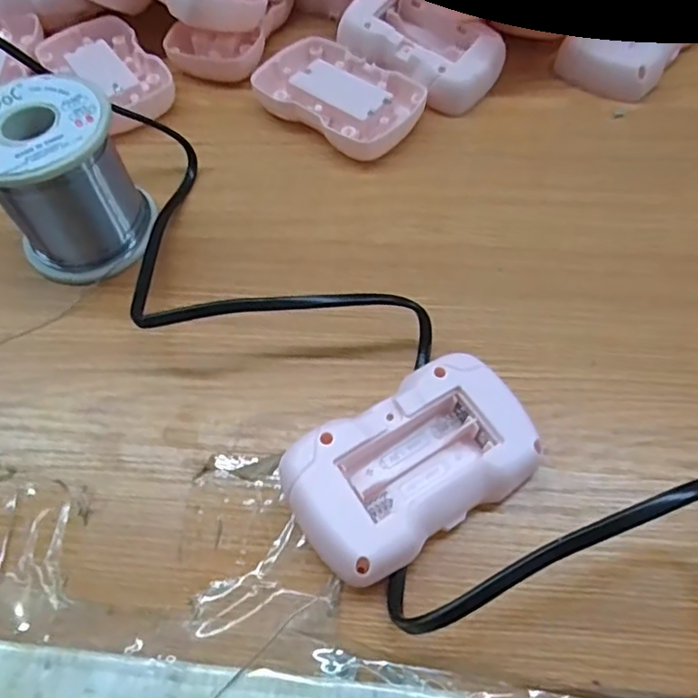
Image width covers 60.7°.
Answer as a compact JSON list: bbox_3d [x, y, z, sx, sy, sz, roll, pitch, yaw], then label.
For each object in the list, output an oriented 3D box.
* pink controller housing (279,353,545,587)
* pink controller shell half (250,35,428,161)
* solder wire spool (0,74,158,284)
[{"bbox_3d":[0.022,0.040,0.206,0.084,0.025,0.049,-31,63,-14],"label":"pink controller housing"},{"bbox_3d":[-0.006,-0.133,0.318,0.088,0.015,0.057,37,68,22],"label":"pink controller shell half"},{"bbox_3d":[-0.126,-0.073,0.262,0.059,0.063,0.059,-34,63,-16],"label":"solder wire spool"}]

